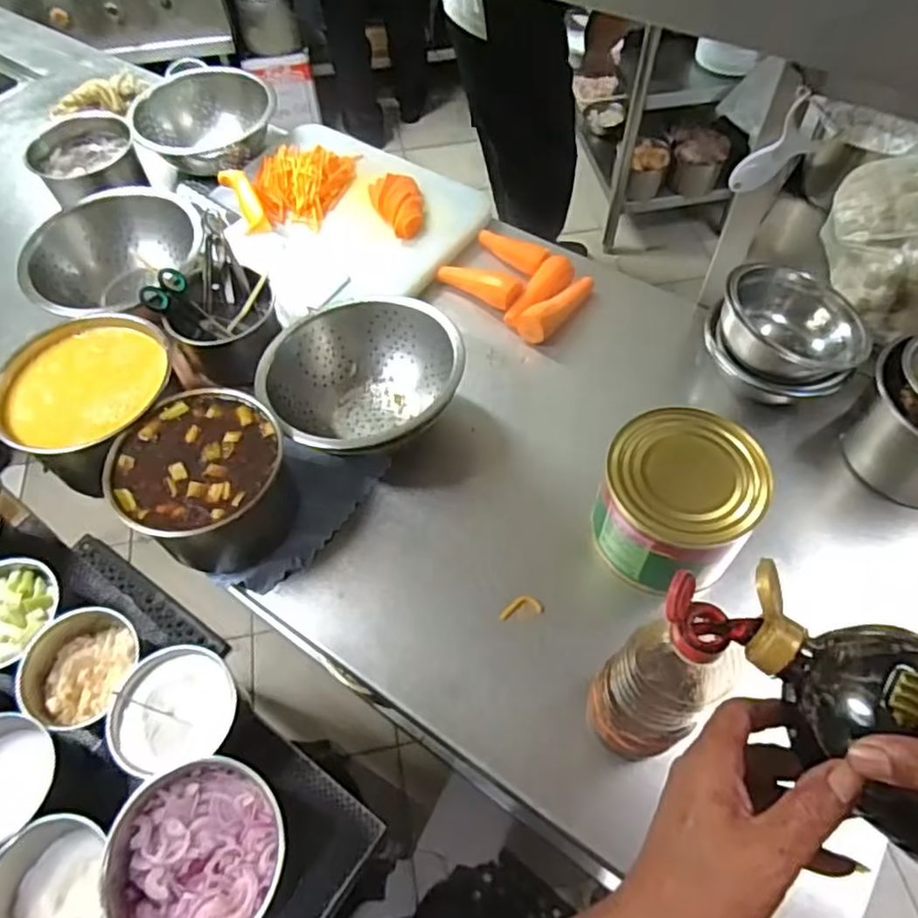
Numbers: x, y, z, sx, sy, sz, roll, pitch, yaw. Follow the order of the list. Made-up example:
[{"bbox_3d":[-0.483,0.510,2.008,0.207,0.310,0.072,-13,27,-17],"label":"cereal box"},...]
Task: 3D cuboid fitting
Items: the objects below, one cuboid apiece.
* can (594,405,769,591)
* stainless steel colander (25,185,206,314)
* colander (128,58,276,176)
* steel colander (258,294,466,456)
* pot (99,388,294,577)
[{"bbox_3d":[0.213,0.053,0.680,0.145,0.134,0.155,-1,57,1],"label":"can"},{"bbox_3d":[-0.457,-0.255,0.916,0.216,0.130,0.205,15,59,11],"label":"stainless steel colander"},{"bbox_3d":[-0.422,-0.550,1.097,0.230,0.085,0.191,9,58,8],"label":"colander"},{"bbox_3d":[-0.112,-0.086,0.798,0.215,0.107,0.204,-1,57,1],"label":"steel colander"},{"bbox_3d":[-0.269,0.027,0.727,0.165,0.119,0.163,-1,57,1],"label":"pot"}]

